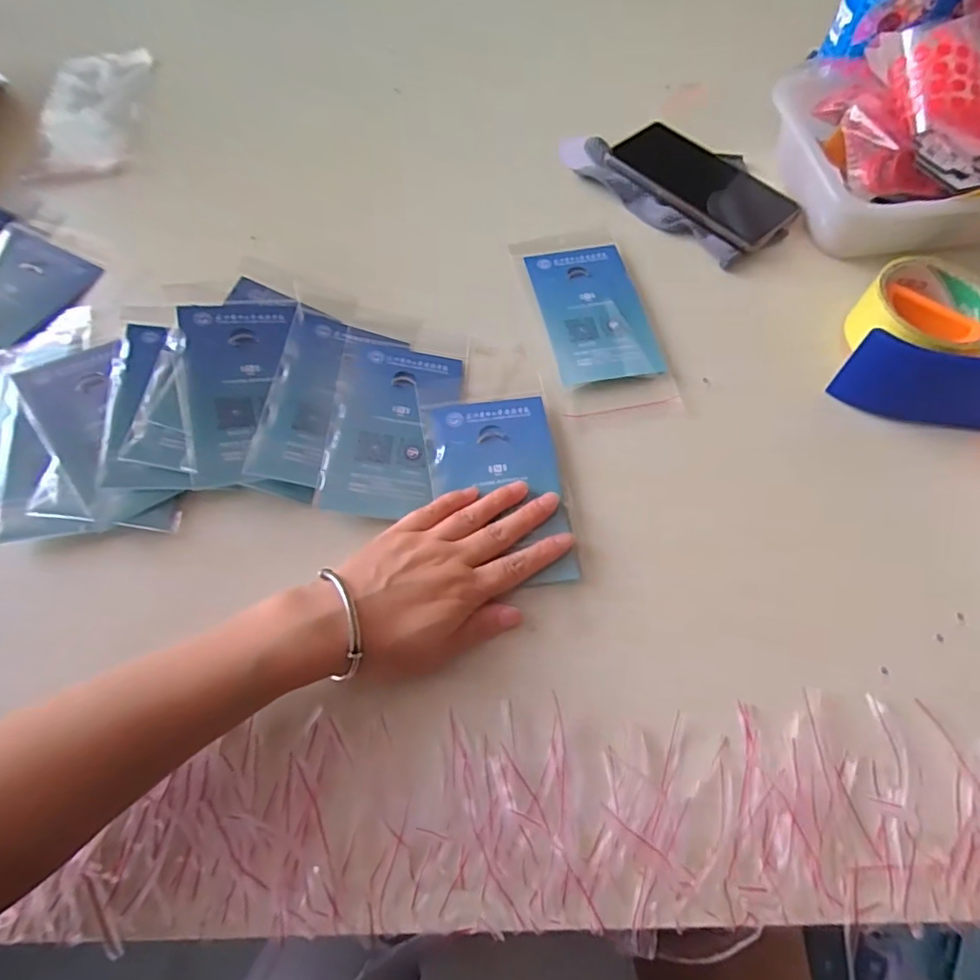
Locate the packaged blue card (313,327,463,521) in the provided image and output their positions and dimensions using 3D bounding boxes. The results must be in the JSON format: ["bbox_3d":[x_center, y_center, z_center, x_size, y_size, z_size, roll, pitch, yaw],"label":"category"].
[{"bbox_3d":[-0.070,-0.050,0.399,0.083,0.011,0.145,10,65,-7],"label":"packaged blue card"}]

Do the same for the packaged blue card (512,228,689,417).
[{"bbox_3d":[0.079,-0.137,0.440,0.084,0.009,0.189,-11,66,-4],"label":"packaged blue card"}]

